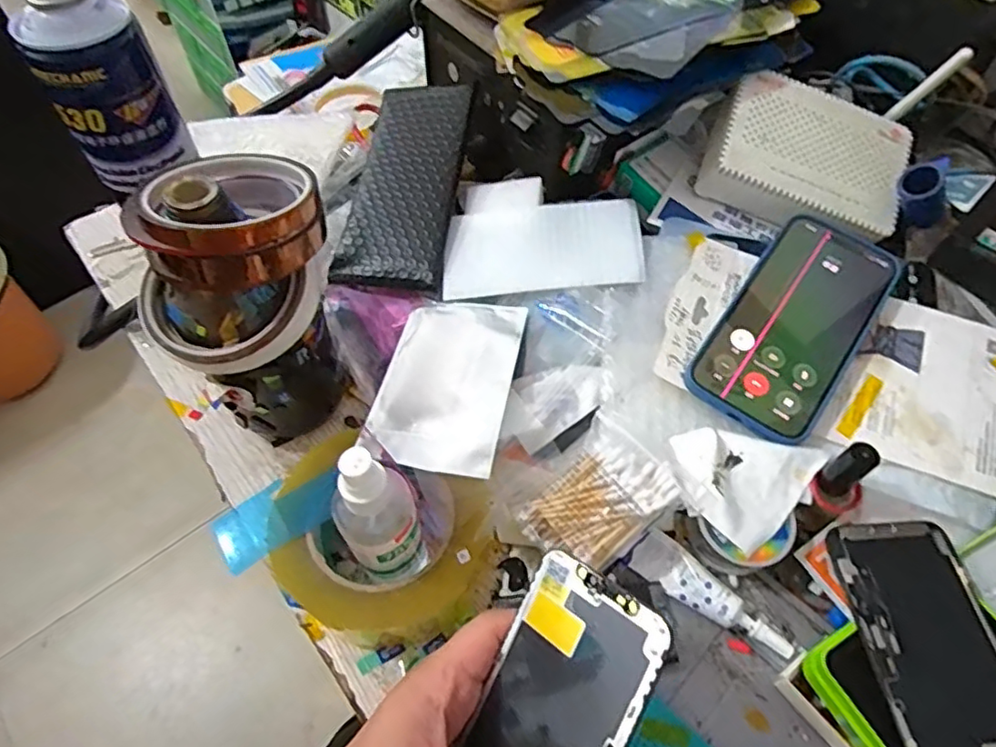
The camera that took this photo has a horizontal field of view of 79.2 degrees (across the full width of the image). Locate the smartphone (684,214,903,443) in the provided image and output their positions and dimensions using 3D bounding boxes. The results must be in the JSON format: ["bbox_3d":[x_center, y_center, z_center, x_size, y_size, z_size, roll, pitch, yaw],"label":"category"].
[{"bbox_3d":[0.198,-0.035,0.396,0.081,0.006,0.165,35,72,16],"label":"smartphone"}]

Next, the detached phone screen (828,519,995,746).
[{"bbox_3d":[0.224,0.144,0.301,0.068,0.011,0.143,-2,55,-3],"label":"detached phone screen"}]

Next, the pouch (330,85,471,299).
[{"bbox_3d":[-0.071,-0.148,0.469,0.086,0.012,0.180,4,71,16],"label":"pouch"}]

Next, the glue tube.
[{"bbox_3d":[0.121,0.129,0.347,0.095,0.014,0.027,38,64,22],"label":"glue tube"}]

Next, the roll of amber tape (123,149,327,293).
[{"bbox_3d":[-0.141,-0.087,0.313,0.092,0.041,0.081,-25,60,-16],"label":"roll of amber tape"}]

